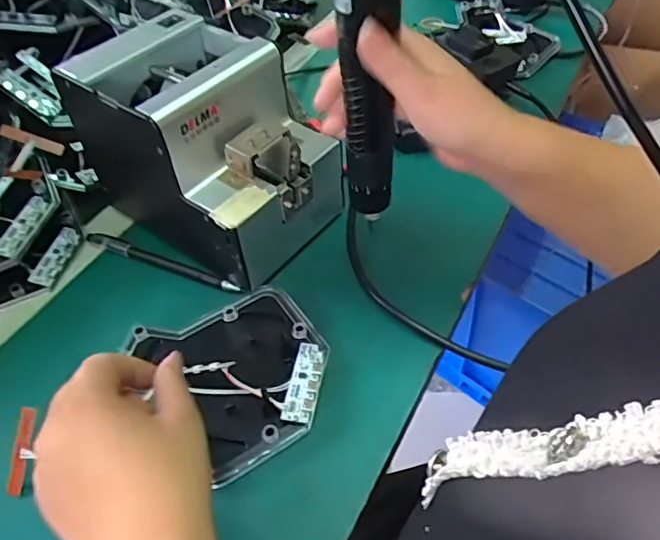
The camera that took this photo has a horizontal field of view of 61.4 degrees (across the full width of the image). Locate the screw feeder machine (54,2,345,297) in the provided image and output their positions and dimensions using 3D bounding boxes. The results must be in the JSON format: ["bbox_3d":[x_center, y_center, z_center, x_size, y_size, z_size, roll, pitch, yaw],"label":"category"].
[{"bbox_3d":[-0.103,-0.105,0.458,0.196,0.135,0.135,32,59,24],"label":"screw feeder machine"}]

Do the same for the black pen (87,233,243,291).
[{"bbox_3d":[-0.144,-0.008,0.472,0.158,0.007,0.011,17,51,19],"label":"black pen"}]

